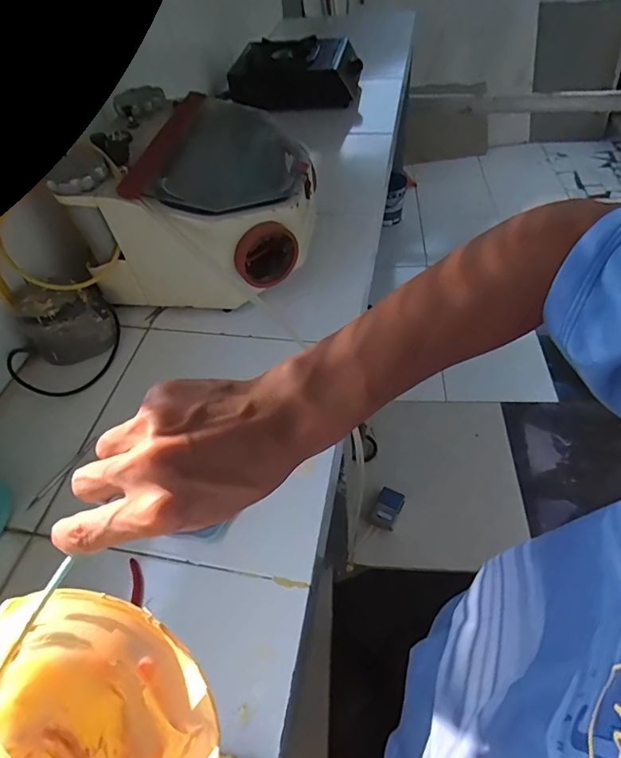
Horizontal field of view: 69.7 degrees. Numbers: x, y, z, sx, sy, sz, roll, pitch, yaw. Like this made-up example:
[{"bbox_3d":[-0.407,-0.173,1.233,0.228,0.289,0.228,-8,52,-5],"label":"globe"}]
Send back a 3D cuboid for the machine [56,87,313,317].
[{"bbox_3d":[-0.191,-0.326,0.845,0.372,0.251,0.391,8,54,11],"label":"machine"}]

